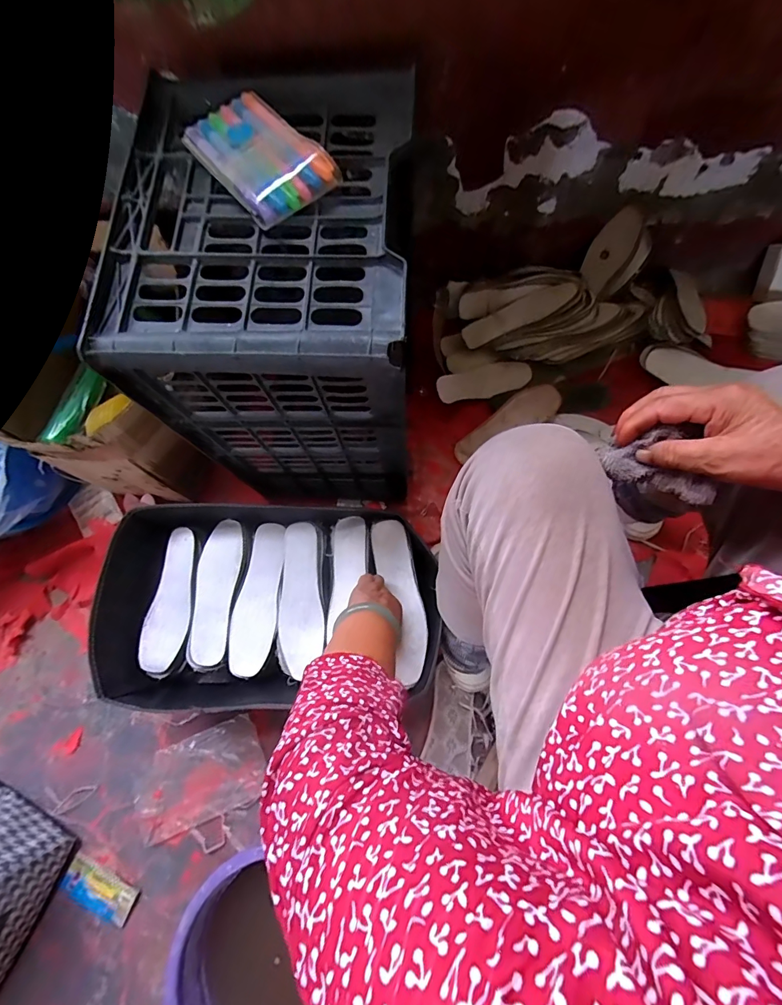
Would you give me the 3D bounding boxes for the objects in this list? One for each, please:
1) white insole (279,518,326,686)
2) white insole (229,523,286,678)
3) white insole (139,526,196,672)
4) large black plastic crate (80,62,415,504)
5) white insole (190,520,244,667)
[{"bbox_3d":[-0.143,0.143,0.623,0.075,0.012,0.219,-12,73,15],"label":"white insole"},{"bbox_3d":[-0.207,0.147,0.636,0.067,0.011,0.226,7,75,2],"label":"white insole"},{"bbox_3d":[-0.343,0.150,0.638,0.067,0.017,0.212,11,75,3],"label":"white insole"},{"bbox_3d":[-0.118,-0.207,0.576,0.274,0.445,0.361,3,75,1],"label":"large black plastic crate"},{"bbox_3d":[-0.278,0.135,0.636,0.065,0.012,0.215,4,75,1],"label":"white insole"}]

